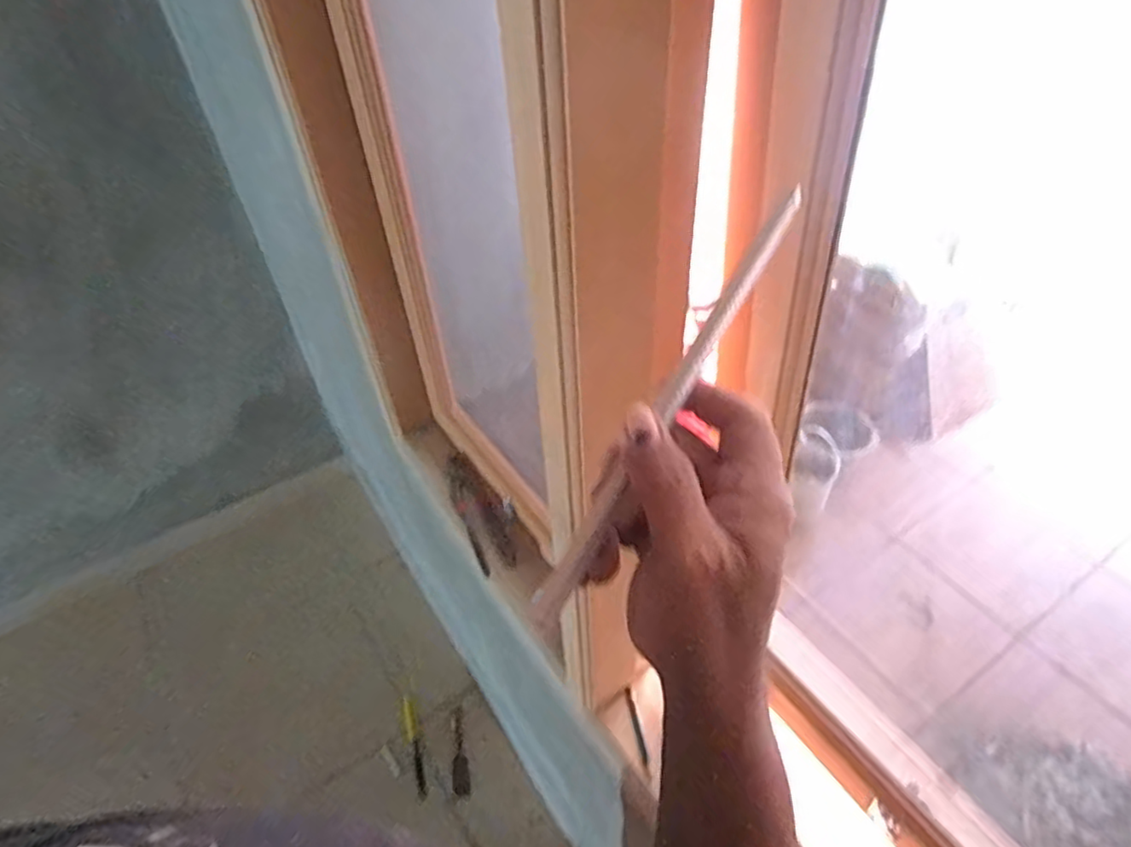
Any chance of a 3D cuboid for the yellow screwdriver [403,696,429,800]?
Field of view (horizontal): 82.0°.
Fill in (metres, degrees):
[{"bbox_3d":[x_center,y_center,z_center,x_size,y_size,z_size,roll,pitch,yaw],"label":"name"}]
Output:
[{"bbox_3d":[-0.371,0.785,1.593,0.031,0.023,0.253,-14,47,-12],"label":"yellow screwdriver"}]

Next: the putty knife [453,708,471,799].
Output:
[{"bbox_3d":[-0.255,0.791,1.558,0.040,0.022,0.201,-10,46,-8],"label":"putty knife"}]

